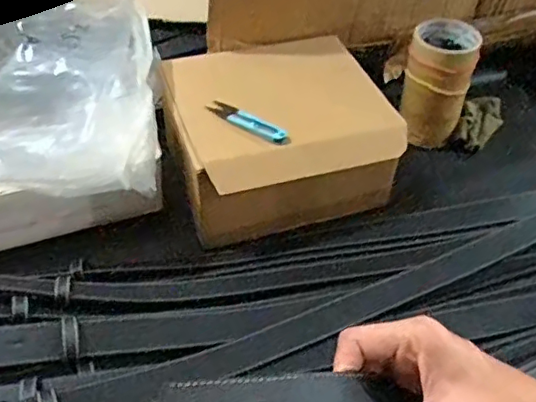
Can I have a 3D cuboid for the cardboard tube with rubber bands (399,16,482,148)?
[{"bbox_3d":[0.219,-0.157,0.754,0.087,0.144,0.083,12,47,7],"label":"cardboard tube with rubber bands"}]

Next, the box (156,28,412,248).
[{"bbox_3d":[0.007,-0.085,0.680,0.239,0.096,0.215,-14,50,-18],"label":"box"}]

